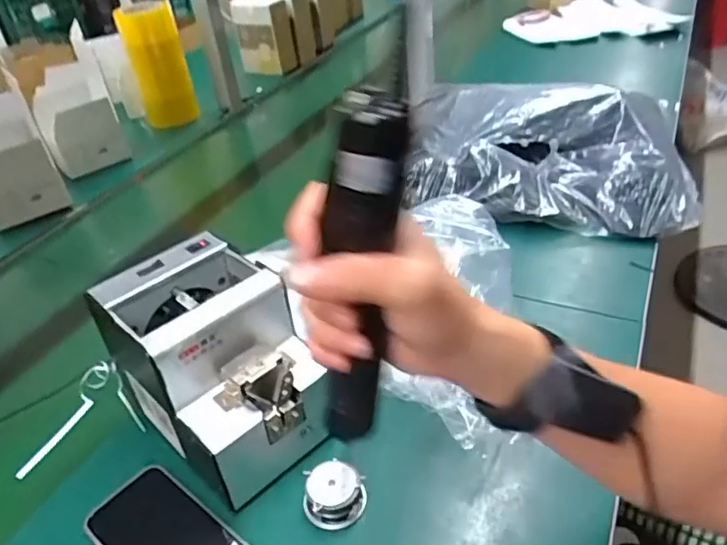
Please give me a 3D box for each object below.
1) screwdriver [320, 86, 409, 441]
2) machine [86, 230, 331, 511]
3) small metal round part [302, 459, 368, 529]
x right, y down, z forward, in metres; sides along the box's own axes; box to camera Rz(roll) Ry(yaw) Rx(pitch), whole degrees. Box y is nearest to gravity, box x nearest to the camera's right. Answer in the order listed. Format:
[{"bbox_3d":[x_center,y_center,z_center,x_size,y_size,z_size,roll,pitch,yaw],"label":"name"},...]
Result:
[{"bbox_3d":[-0.002,0.008,0.313,0.035,0.201,0.028,10,31,10],"label":"screwdriver"},{"bbox_3d":[-0.128,0.079,0.516,0.142,0.142,0.178,-27,40,-26],"label":"machine"},{"bbox_3d":[-0.023,0.179,0.478,0.049,0.035,0.049,3,37,13],"label":"small metal round part"}]

